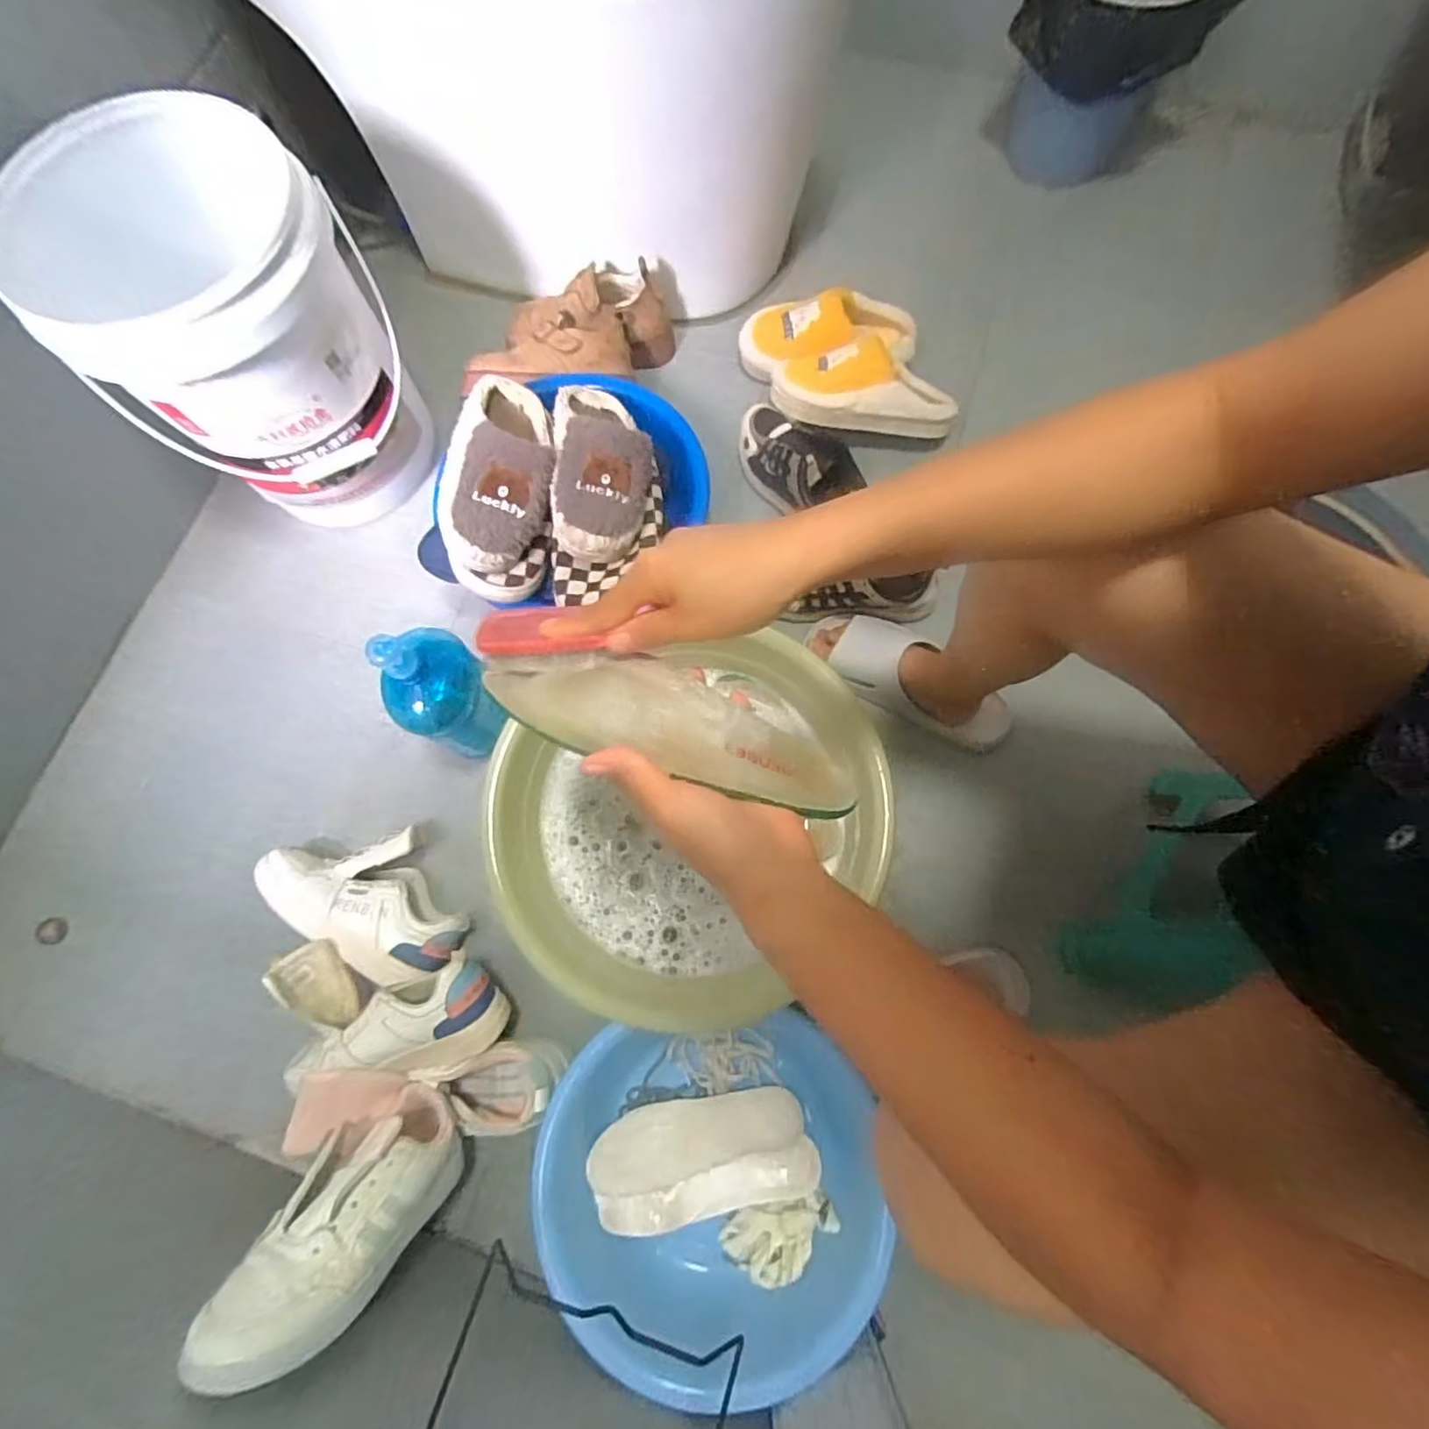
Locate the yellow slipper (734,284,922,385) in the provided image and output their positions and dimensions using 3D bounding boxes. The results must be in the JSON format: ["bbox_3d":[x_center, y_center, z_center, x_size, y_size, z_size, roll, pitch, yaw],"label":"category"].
[{"bbox_3d":[0.164,-0.536,0.891,0.247,0.080,0.084,-10,73,-1],"label":"yellow slipper"}]

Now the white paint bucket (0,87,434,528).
[{"bbox_3d":[-0.517,-0.433,0.750,0.242,0.348,0.266,-1,74,2],"label":"white paint bucket"}]

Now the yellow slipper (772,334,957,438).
[{"bbox_3d":[0.204,-0.441,0.863,0.246,0.075,0.111,6,74,4],"label":"yellow slipper"}]

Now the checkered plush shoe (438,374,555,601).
[{"bbox_3d":[-0.245,-0.273,0.737,0.119,0.090,0.265,6,74,4],"label":"checkered plush shoe"}]

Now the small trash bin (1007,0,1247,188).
[{"bbox_3d":[0.547,-0.917,0.881,0.254,0.243,0.216,22,76,8],"label":"small trash bin"}]

